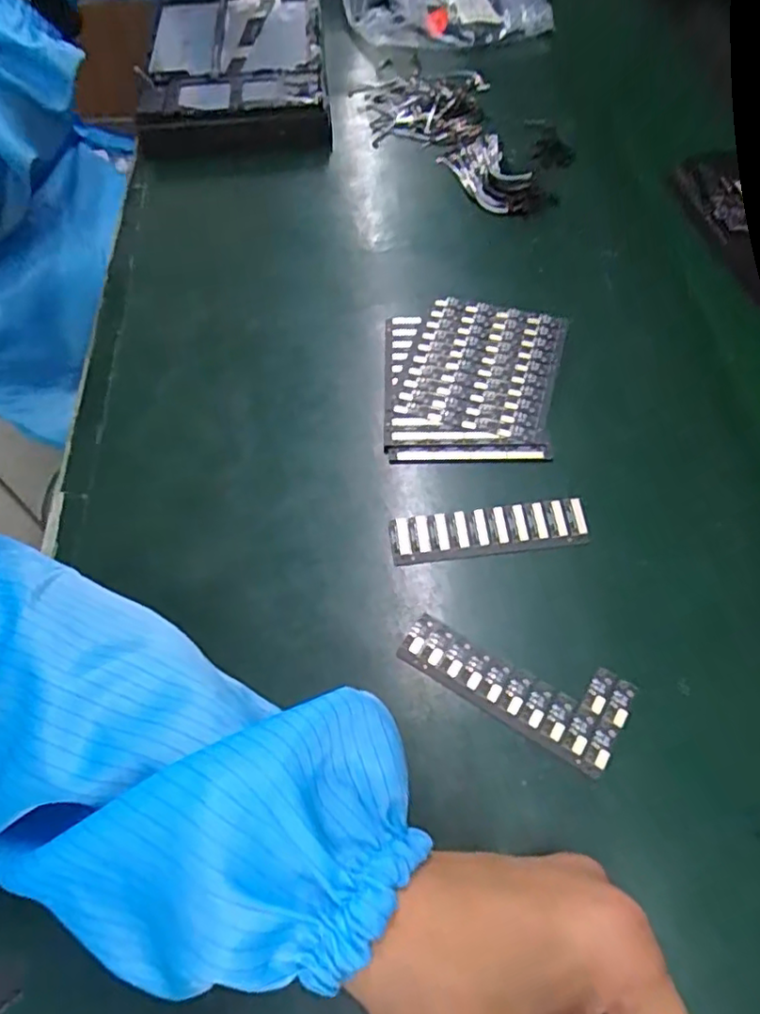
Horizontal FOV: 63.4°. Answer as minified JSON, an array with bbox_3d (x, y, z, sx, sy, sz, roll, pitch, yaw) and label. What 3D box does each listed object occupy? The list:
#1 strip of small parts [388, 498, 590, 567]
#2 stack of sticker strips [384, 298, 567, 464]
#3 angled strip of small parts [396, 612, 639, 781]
[{"bbox_3d":[0.056,0.012,0.317,0.100,0.005,0.025,-7,59,-2],"label":"strip of small parts"},{"bbox_3d":[0.057,-0.077,0.369,0.107,0.007,0.119,0,60,2],"label":"stack of sticker strips"},{"bbox_3d":[0.061,0.076,0.280,0.099,0.004,0.043,26,64,16],"label":"angled strip of small parts"}]

